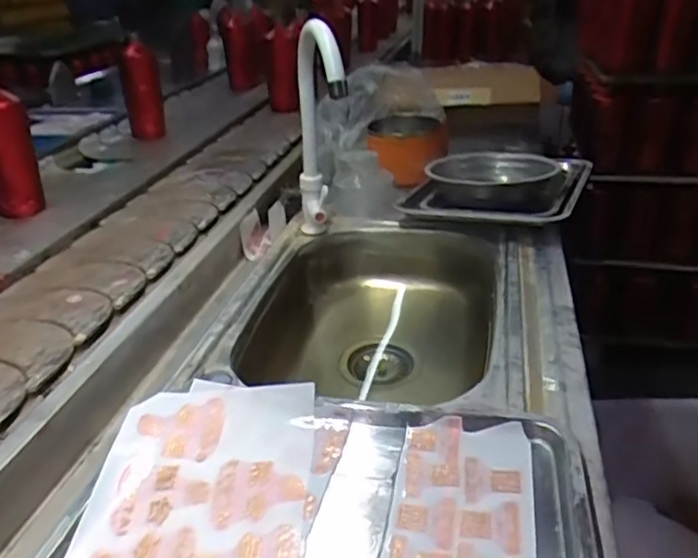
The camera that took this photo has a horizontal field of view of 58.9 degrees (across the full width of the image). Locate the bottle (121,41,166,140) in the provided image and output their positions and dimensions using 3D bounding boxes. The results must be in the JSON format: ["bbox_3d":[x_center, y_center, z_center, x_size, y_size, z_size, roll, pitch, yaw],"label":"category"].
[{"bbox_3d":[-0.430,-0.380,1.293,0.064,0.187,0.058,-14,31,-21],"label":"bottle"}]

